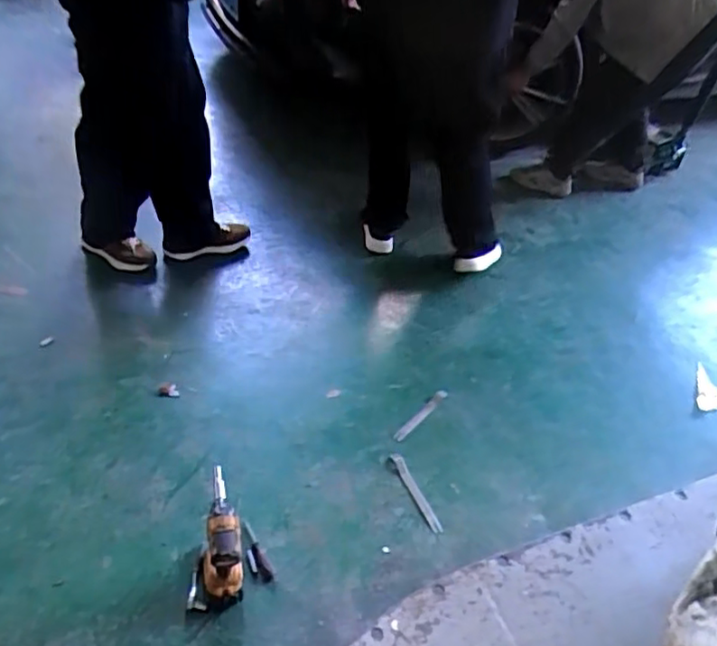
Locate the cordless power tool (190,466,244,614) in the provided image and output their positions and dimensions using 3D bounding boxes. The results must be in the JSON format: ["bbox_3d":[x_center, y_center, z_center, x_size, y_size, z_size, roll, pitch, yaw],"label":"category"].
[{"bbox_3d":[-0.299,0.443,1.339,0.110,0.254,0.199,-4,45,-16],"label":"cordless power tool"}]

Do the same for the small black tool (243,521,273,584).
[{"bbox_3d":[-0.236,0.515,1.460,0.038,0.030,0.154,-16,49,-24],"label":"small black tool"}]

